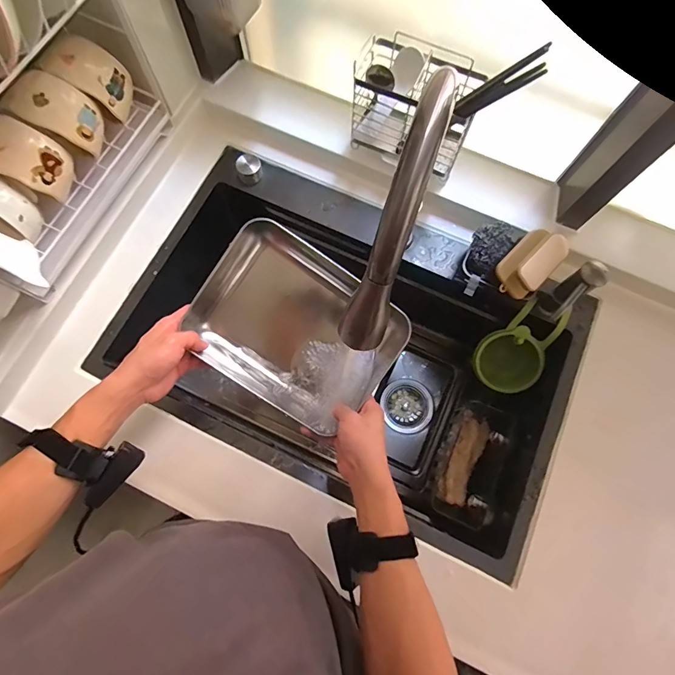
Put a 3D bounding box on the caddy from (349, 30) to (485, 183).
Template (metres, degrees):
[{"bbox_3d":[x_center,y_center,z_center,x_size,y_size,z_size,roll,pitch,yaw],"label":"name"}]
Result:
[{"bbox_3d":[0.108,-0.332,0.564,0.167,0.130,0.089,27,75,6],"label":"caddy"}]

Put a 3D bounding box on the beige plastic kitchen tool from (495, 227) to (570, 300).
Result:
[{"bbox_3d":[0.271,-0.106,0.548,0.060,0.040,0.095,43,78,10],"label":"beige plastic kitchen tool"}]

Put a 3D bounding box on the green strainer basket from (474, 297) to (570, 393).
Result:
[{"bbox_3d":[0.307,0.015,0.654,0.104,0.058,0.176,42,115,6],"label":"green strainer basket"}]

